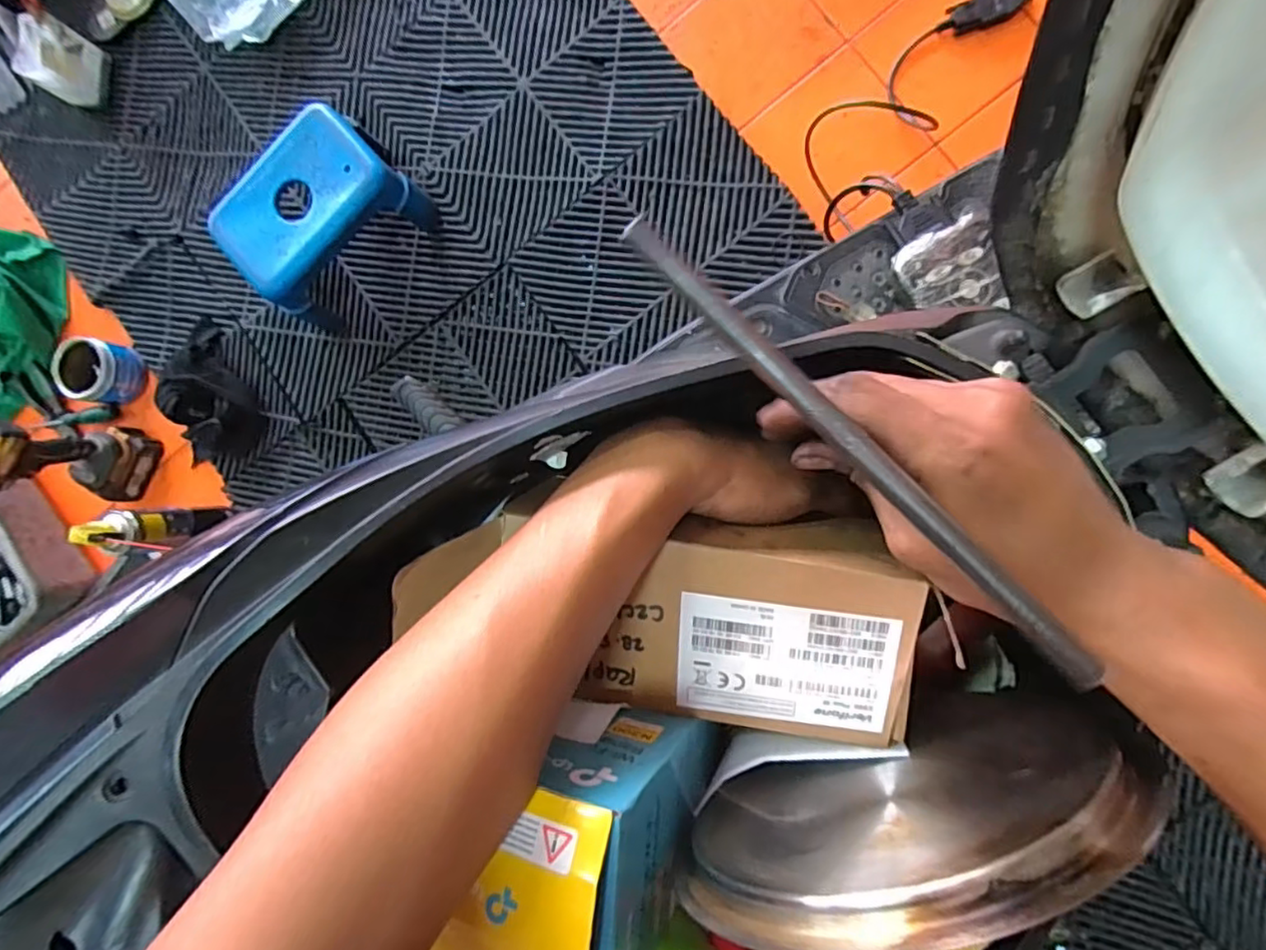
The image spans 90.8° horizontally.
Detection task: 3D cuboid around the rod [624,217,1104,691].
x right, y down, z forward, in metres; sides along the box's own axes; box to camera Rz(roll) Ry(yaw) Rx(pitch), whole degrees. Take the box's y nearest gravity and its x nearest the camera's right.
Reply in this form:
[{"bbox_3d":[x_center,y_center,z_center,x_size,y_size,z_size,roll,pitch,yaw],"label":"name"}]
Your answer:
[{"bbox_3d":[0.067,-0.009,0.191,0.009,0.004,0.194,-45,86,5],"label":"rod"}]

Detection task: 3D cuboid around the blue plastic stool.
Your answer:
[{"bbox_3d":[-0.465,-0.381,0.944,0.180,0.154,0.273,45,95,7],"label":"blue plastic stool"}]

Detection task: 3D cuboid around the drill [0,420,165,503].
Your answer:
[{"bbox_3d":[-0.866,-0.015,0.946,0.069,0.248,0.130,13,91,9],"label":"drill"}]

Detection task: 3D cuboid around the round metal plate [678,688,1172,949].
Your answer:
[{"bbox_3d":[0.107,0.132,0.254,0.175,0.158,0.018,-19,86,8],"label":"round metal plate"}]

